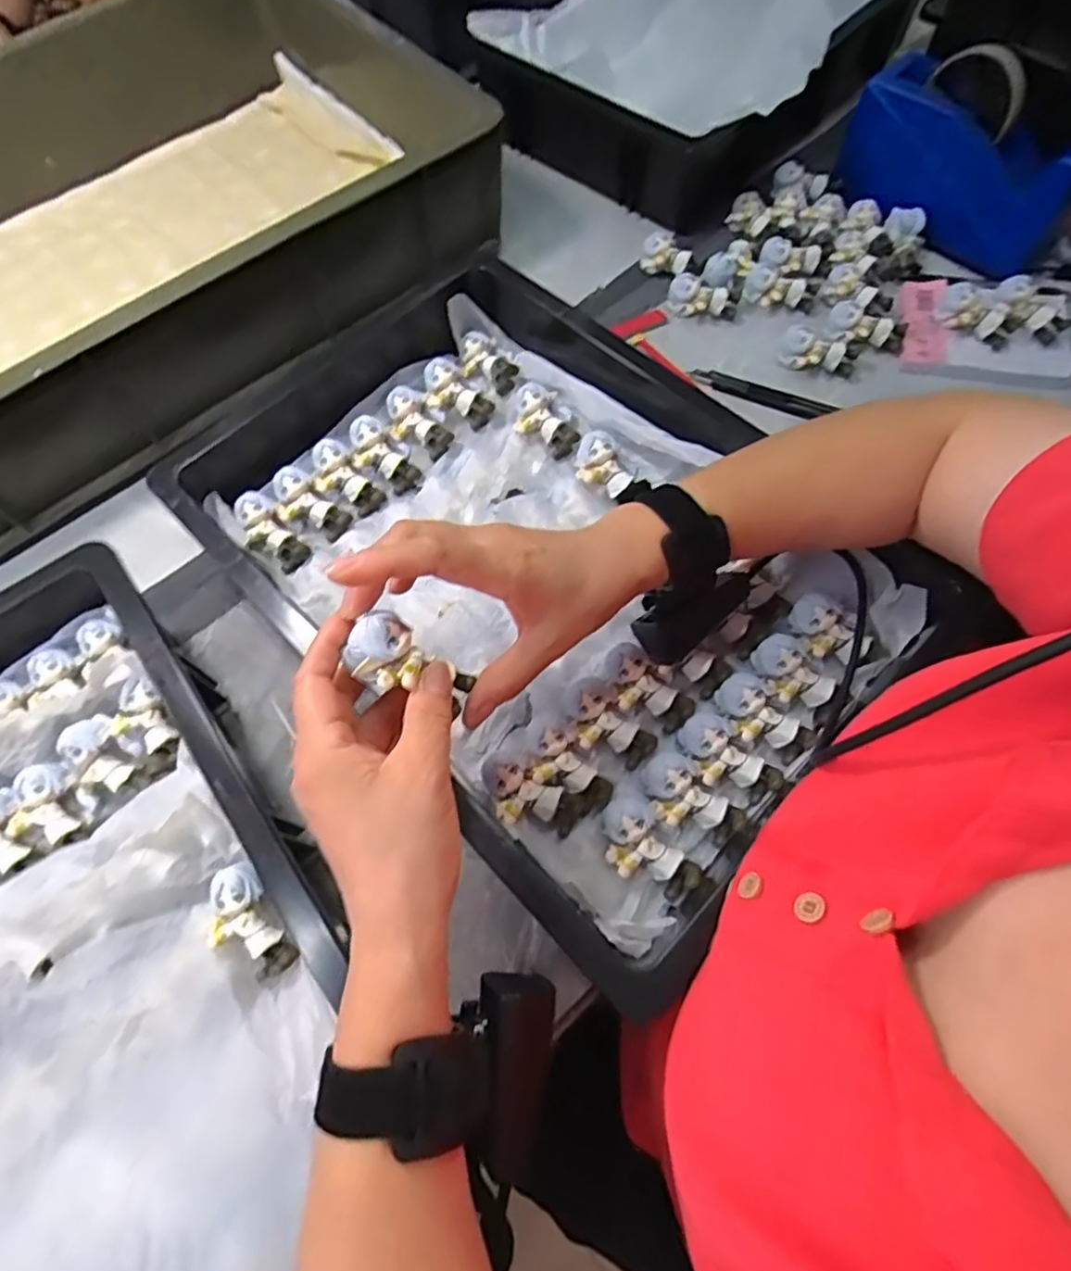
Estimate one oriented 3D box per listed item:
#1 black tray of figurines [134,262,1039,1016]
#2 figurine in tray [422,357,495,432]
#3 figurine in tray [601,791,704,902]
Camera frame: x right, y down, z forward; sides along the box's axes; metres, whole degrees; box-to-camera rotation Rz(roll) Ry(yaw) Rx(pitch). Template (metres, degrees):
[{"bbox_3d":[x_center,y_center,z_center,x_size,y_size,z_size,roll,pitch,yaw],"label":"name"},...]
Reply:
[{"bbox_3d":[-0.002,-0.061,0.442,0.316,0.090,0.488,-43,72,-15],"label":"black tray of figurines"},{"bbox_3d":[-0.066,-0.195,0.522,0.063,0.025,0.035,39,69,-8],"label":"figurine in tray"},{"bbox_3d":[0.063,0.123,0.368,0.038,0.027,0.064,-33,70,-12],"label":"figurine in tray"}]

